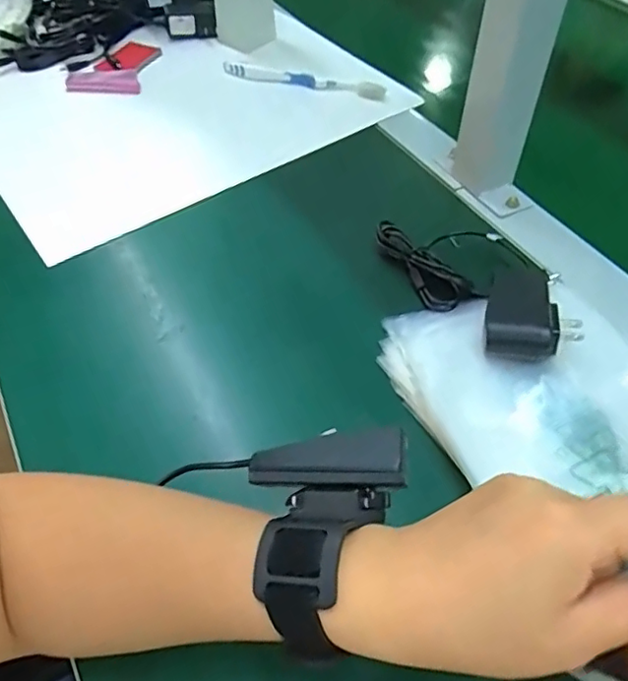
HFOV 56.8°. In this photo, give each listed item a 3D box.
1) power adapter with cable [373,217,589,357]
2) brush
[{"bbox_3d":[0.126,-0.048,0.431,0.089,0.044,0.169,-21,54,-16],"label":"power adapter with cable"},{"bbox_3d":[-0.011,-0.291,0.649,0.186,0.021,0.022,14,52,11],"label":"brush"}]

